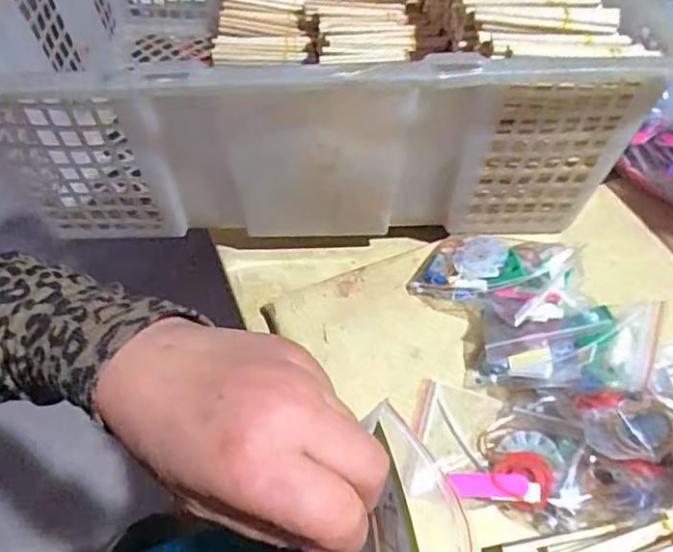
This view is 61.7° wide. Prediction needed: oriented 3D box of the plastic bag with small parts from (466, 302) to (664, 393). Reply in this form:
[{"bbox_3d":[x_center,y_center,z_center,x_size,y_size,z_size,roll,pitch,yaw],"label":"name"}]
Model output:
[{"bbox_3d":[0.149,0.051,0.374,0.122,0.019,0.057,-14,52,20],"label":"plastic bag with small parts"}]

